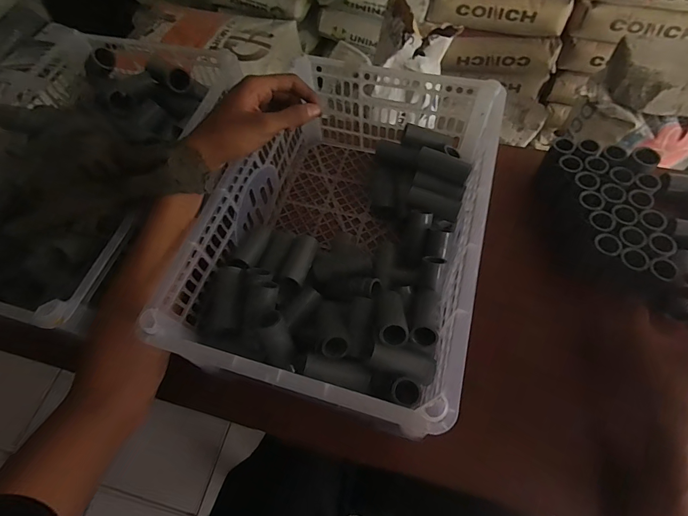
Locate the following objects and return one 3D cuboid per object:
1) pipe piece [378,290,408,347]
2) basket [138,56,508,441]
[{"bbox_3d":[0.050,0.060,0.395,0.028,0.026,0.077,-2,28,2],"label":"pipe piece"},{"bbox_3d":[0.005,-0.035,0.447,0.281,0.146,0.398,12,64,9],"label":"basket"}]

